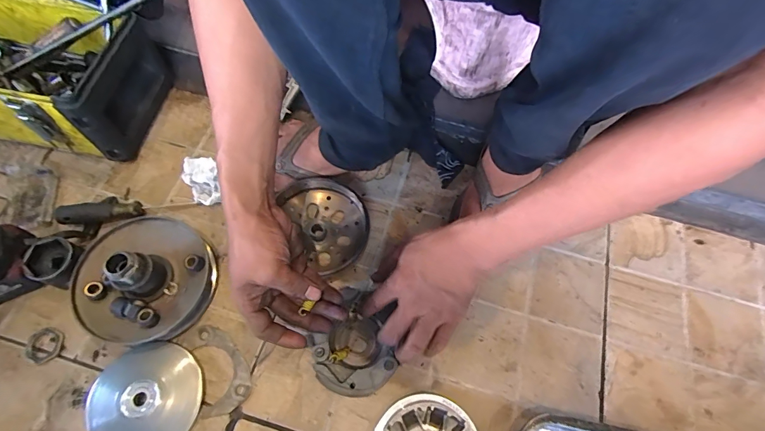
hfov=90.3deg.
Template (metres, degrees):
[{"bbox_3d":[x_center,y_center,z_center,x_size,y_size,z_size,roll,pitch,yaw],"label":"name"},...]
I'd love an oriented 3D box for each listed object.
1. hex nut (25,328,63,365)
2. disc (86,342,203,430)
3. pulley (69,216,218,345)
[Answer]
[{"bbox_3d":[-0.393,0.151,0.440,0.038,0.004,0.038,9,66,1],"label":"hex nut"},{"bbox_3d":[-0.259,0.200,0.415,0.108,0.025,0.115,1,66,-2],"label":"disc"},{"bbox_3d":[-0.286,0.068,0.446,0.155,0.072,0.147,31,68,11],"label":"pulley"}]

